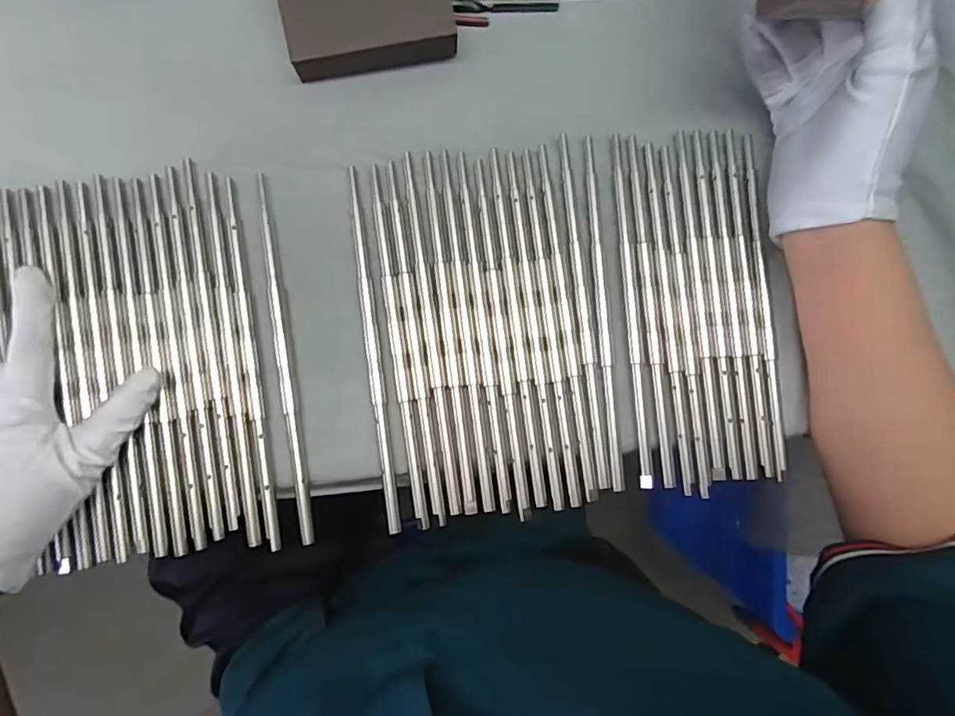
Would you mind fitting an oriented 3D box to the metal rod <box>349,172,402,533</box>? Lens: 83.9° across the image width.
[{"bbox_3d":[-0.060,-0.008,0.307,0.009,0.005,0.210,-7,87,-5],"label":"metal rod"}]

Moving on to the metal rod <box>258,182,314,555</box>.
[{"bbox_3d":[-0.111,-0.002,0.304,0.009,0.007,0.209,-9,87,-5],"label":"metal rod"}]

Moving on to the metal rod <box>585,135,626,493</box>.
[{"bbox_3d":[0.075,-0.029,0.316,0.008,0.005,0.210,-3,87,-5],"label":"metal rod"}]

